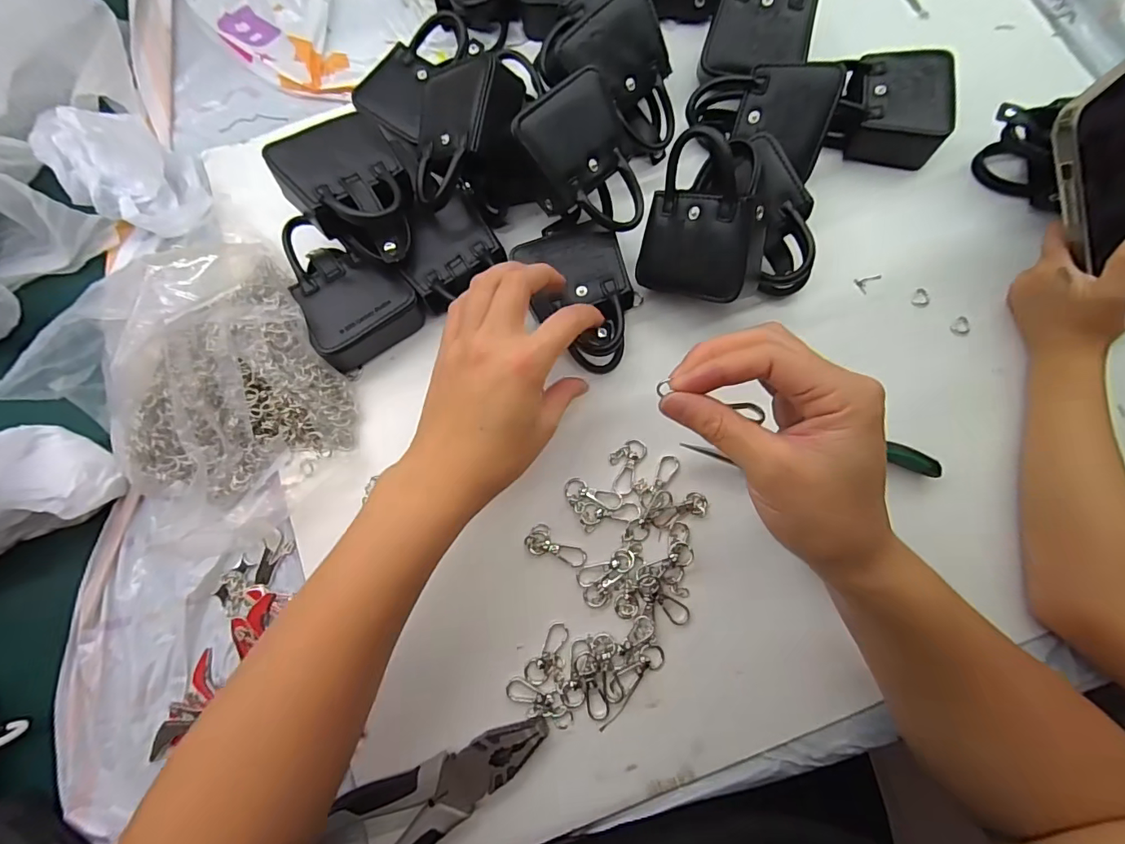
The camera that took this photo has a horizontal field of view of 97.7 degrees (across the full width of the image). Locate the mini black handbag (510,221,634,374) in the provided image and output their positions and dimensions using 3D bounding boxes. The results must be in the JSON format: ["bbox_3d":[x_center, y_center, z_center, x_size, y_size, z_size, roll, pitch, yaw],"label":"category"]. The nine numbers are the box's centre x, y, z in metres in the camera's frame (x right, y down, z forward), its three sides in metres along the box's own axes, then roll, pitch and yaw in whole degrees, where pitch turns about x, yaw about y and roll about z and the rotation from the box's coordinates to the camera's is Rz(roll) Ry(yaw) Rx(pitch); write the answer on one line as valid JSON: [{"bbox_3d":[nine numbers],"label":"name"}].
[{"bbox_3d":[0.014,-0.086,0.346,0.069,0.032,0.098,-17,80,-2],"label":"mini black handbag"}]

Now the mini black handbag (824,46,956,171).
[{"bbox_3d":[0.247,-0.237,0.368,0.067,0.032,0.073,8,78,5],"label":"mini black handbag"}]

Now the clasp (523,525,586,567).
[{"bbox_3d":[-0.004,0.083,0.327,0.042,0.004,0.019,21,80,7],"label":"clasp"}]

